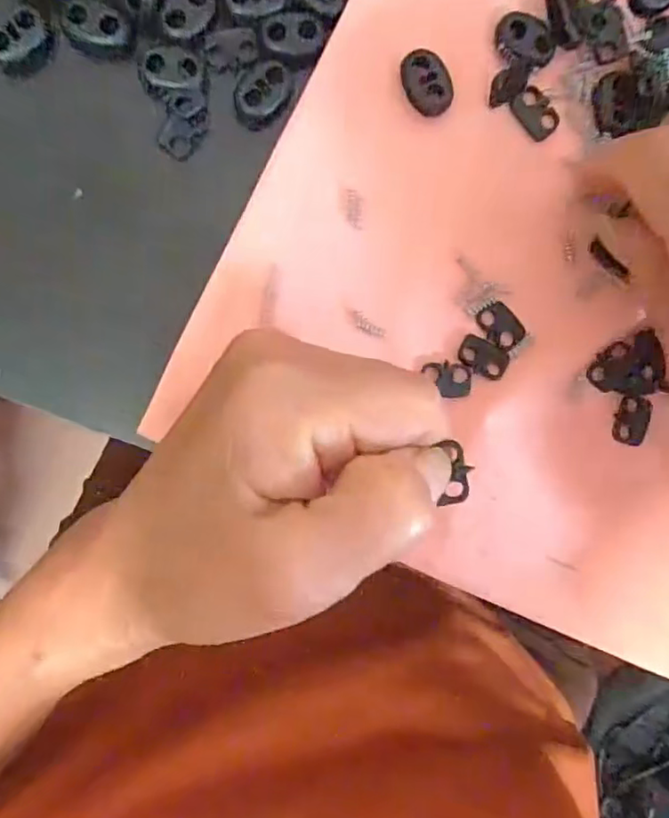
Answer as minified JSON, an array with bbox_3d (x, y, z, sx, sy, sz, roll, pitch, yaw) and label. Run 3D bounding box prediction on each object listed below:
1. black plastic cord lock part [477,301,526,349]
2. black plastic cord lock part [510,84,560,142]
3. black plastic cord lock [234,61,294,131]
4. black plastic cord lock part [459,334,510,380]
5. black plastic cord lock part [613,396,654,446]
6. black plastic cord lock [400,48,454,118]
[{"bbox_3d":[0.060,-0.030,0.213,0.012,0.004,0.018,-44,97,-2],"label":"black plastic cord lock part"},{"bbox_3d":[0.071,-0.104,0.209,0.013,0.004,0.018,-43,97,-2],"label":"black plastic cord lock part"},{"bbox_3d":[-0.024,-0.105,0.198,0.016,0.004,0.022,44,89,-7],"label":"black plastic cord lock"},{"bbox_3d":[0.053,-0.019,0.213,0.018,0.004,0.013,28,91,-7],"label":"black plastic cord lock part"},{"bbox_3d":[0.111,0.005,0.220,0.013,0.004,0.018,9,93,-6],"label":"black plastic cord lock part"},{"bbox_3d":[0.031,-0.111,0.202,0.015,0.004,0.022,-27,96,-3],"label":"black plastic cord lock"}]

